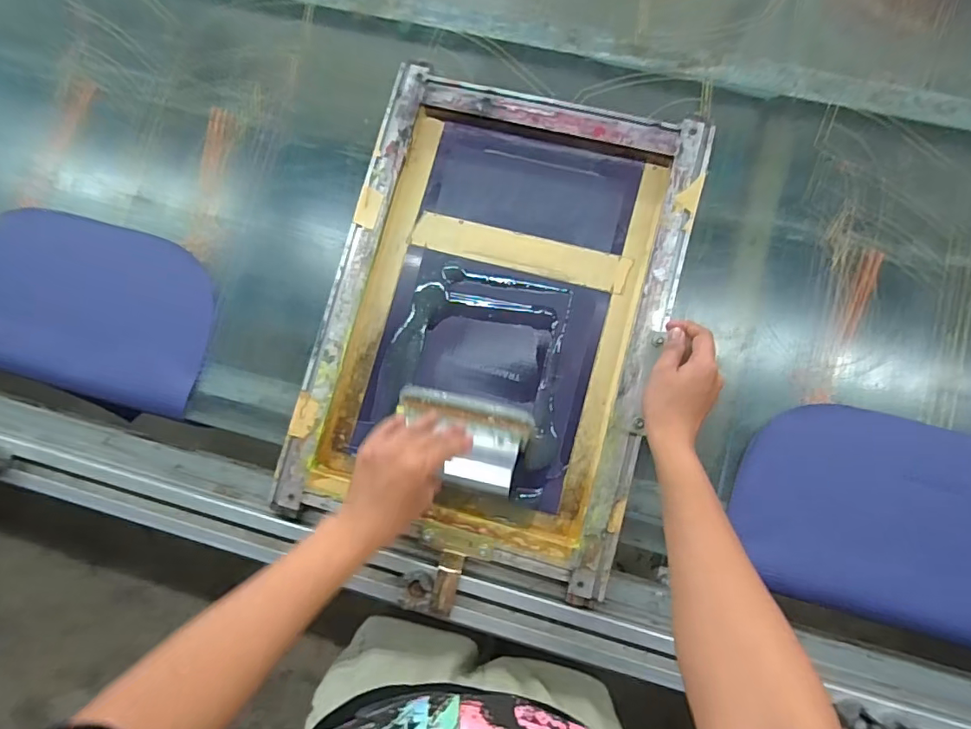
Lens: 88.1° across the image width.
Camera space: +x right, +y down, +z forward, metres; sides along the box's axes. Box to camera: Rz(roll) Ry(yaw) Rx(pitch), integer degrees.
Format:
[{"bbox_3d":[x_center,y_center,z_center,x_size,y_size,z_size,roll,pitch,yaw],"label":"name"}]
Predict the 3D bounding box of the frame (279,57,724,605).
[{"bbox_3d":[0.010,-0.059,0.612,0.395,0.041,0.550,15,83,5],"label":"frame"}]

